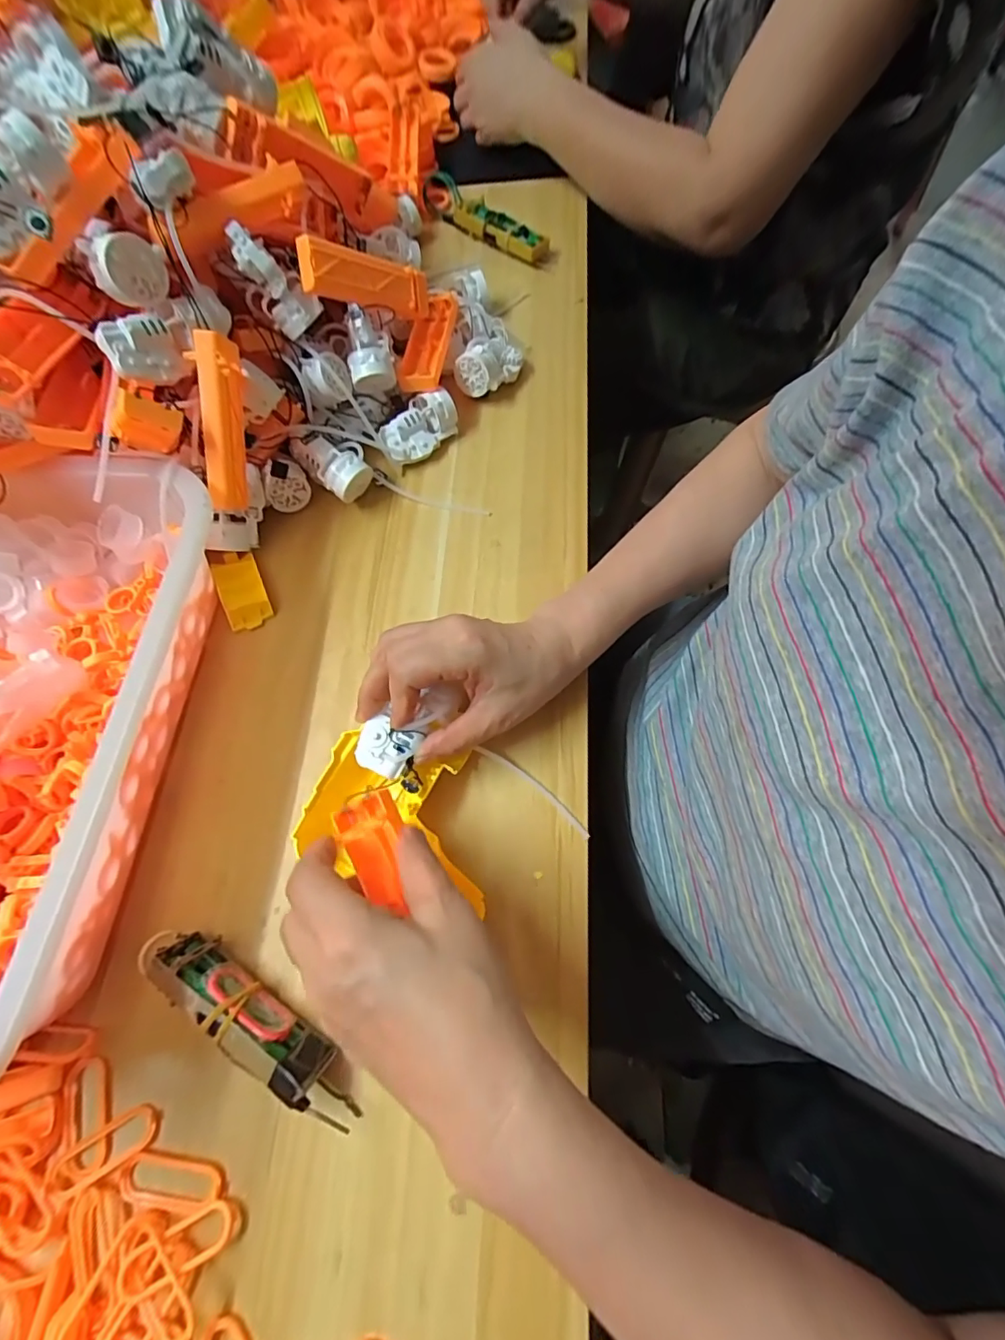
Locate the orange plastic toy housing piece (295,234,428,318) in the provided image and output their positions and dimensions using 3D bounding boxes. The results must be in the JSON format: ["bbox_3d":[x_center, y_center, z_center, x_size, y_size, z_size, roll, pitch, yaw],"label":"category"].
[{"bbox_3d":[-0.099,-0.297,0.404,0.111,0.030,0.021,-23,63,-43],"label":"orange plastic toy housing piece"}]

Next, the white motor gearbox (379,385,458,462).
[{"bbox_3d":[-0.071,-0.206,0.450,0.071,0.038,0.033,-40,71,-13],"label":"white motor gearbox"}]

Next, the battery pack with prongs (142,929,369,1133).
[{"bbox_3d":[-0.134,0.193,0.290,0.133,0.037,0.026,30,72,14],"label":"battery pack with prongs"}]

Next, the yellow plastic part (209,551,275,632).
[{"bbox_3d":[-0.201,-0.062,0.409,0.032,0.016,0.063,-24,68,-7],"label":"yellow plastic part"}]

